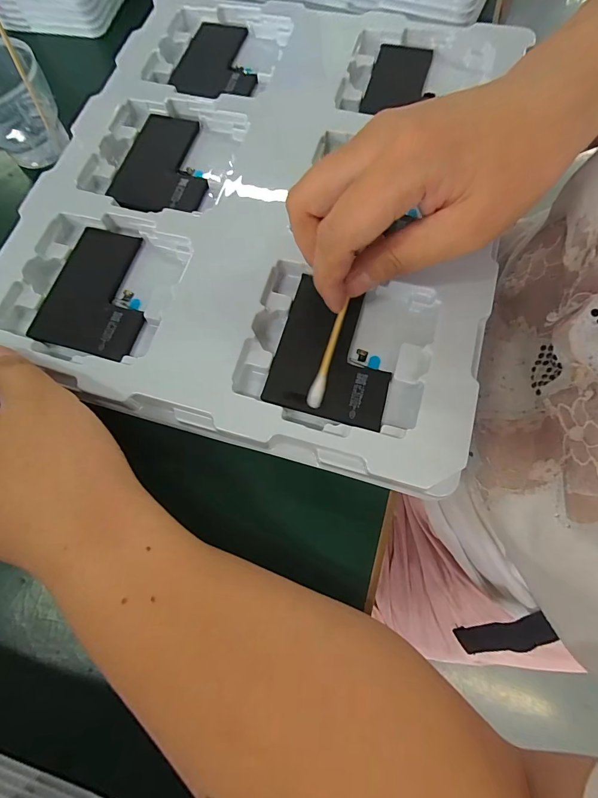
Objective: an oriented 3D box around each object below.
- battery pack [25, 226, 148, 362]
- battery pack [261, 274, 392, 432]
[{"bbox_3d":[-0.114,-0.063,0.213,0.064,0.006,0.078,15,74,7],"label":"battery pack"},{"bbox_3d":[0.019,-0.026,0.191,0.061,0.010,0.072,15,74,7],"label":"battery pack"}]

